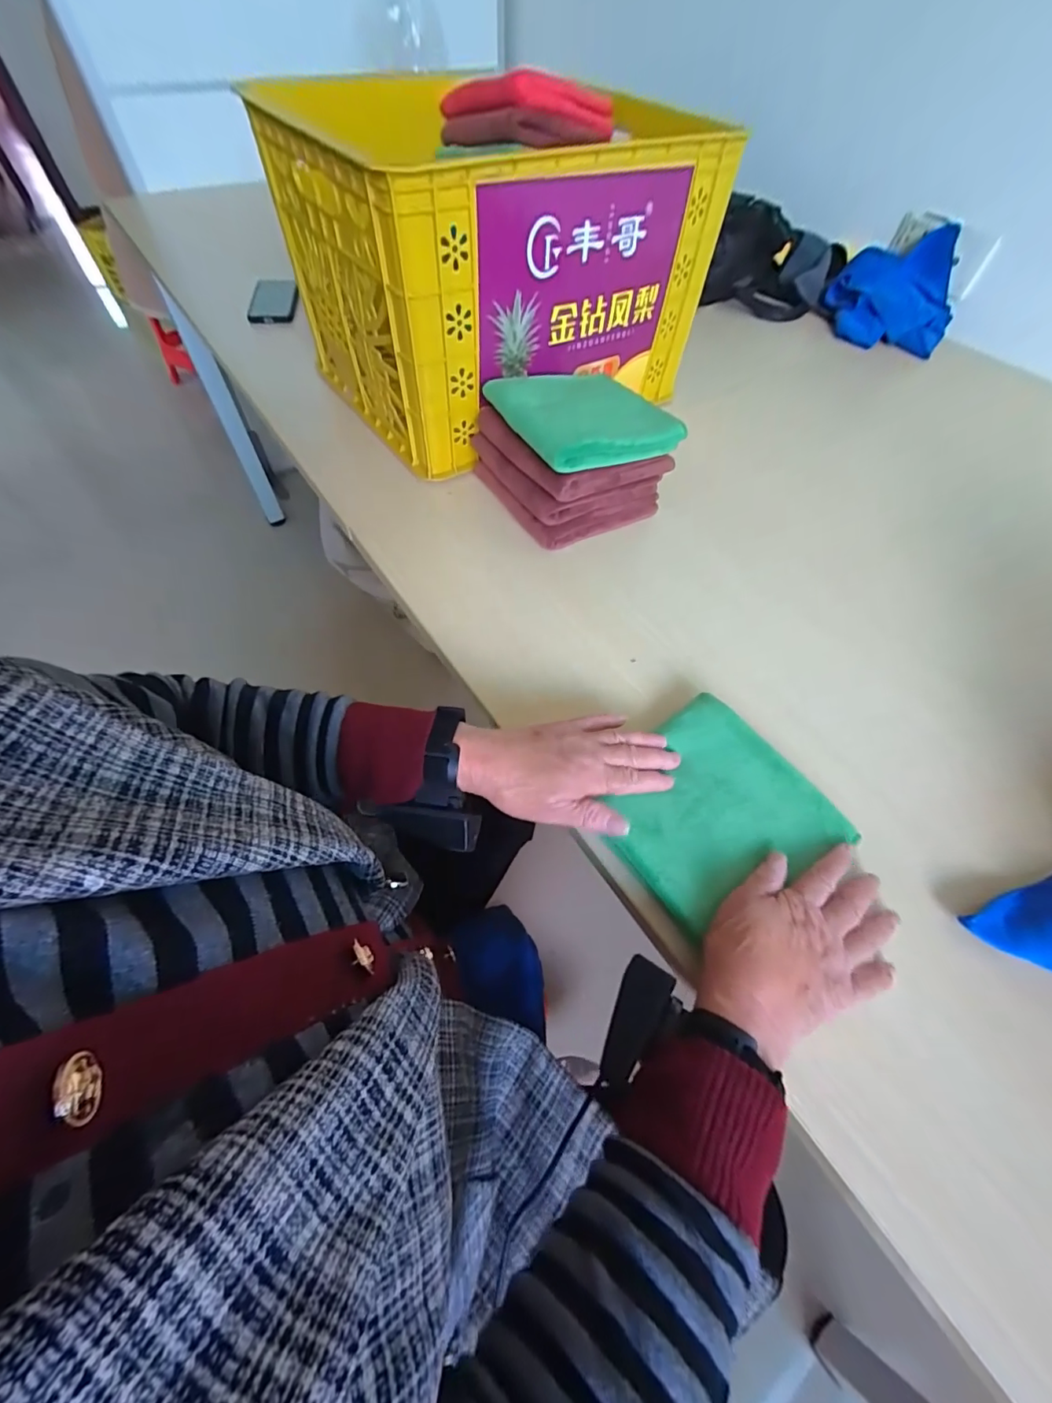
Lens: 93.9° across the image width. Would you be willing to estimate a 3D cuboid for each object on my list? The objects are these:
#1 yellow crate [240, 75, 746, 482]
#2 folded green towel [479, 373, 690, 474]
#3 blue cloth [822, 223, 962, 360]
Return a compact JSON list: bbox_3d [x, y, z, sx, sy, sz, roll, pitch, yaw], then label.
[{"bbox_3d":[-0.026,-0.599,0.680,0.476,0.271,0.368,-30,63,-20],"label":"yellow crate"},{"bbox_3d":[0.062,-0.326,0.553,0.150,0.030,0.169,-24,62,-17],"label":"folded green towel"},{"bbox_3d":[0.762,-0.846,1.003,0.235,0.145,0.244,6,57,1],"label":"blue cloth"}]

